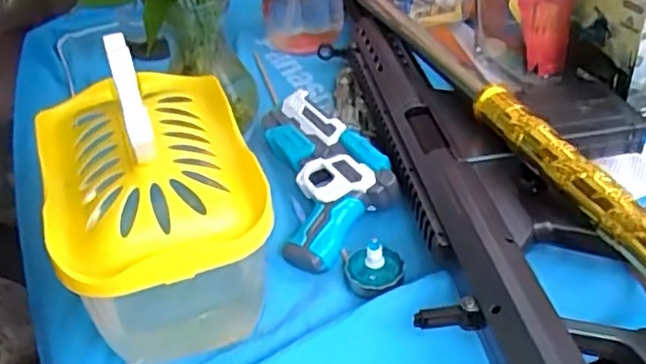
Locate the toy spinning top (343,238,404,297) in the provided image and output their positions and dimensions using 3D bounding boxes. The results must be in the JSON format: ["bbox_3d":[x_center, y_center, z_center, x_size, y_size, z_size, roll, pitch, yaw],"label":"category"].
[{"bbox_3d":[0.033,0.057,0.444,0.039,0.026,0.039,-3,40,3],"label":"toy spinning top"}]

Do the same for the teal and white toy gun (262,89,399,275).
[{"bbox_3d":[0.004,-0.012,0.521,0.085,0.039,0.192,-9,40,-4],"label":"teal and white toy gun"}]

